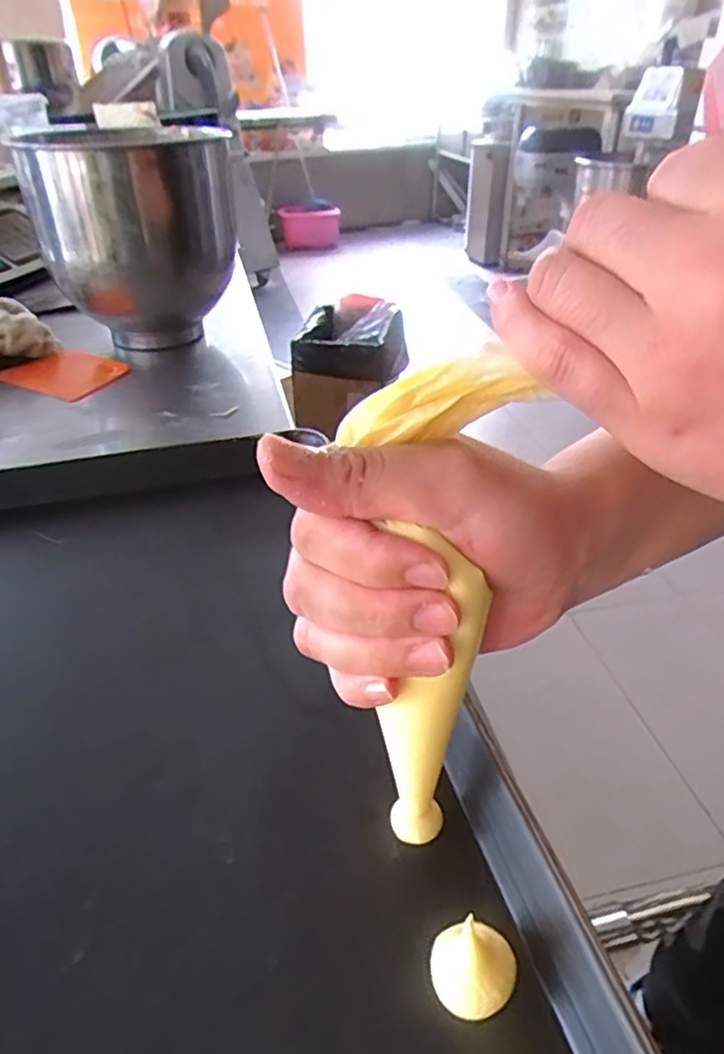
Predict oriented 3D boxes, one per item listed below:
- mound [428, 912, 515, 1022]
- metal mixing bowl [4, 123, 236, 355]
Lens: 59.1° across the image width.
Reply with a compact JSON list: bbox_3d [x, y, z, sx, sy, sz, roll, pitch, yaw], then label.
[{"bbox_3d":[0.039,0.152,0.223,0.028,0.020,0.027,-10,37,-12],"label":"mound"},{"bbox_3d":[-0.248,-0.311,0.721,0.181,0.209,0.181,0,36,0],"label":"metal mixing bowl"}]

